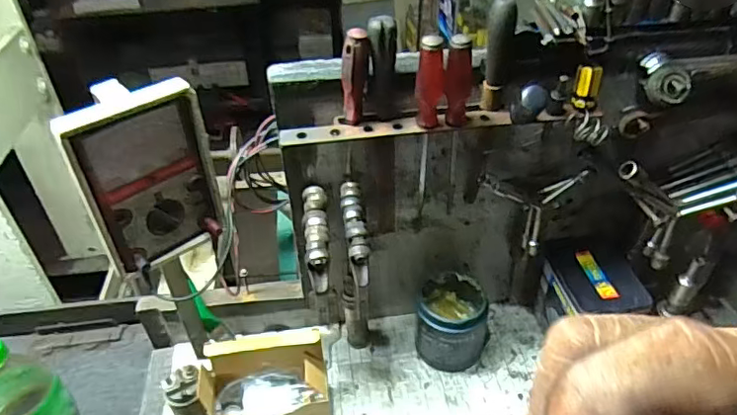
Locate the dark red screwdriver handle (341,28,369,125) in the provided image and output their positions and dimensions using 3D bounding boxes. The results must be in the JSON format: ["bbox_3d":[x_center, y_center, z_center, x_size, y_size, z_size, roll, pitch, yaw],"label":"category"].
[{"bbox_3d":[-0.012,-0.124,0.530,0.025,0.094,0.016,-1,40,0],"label":"dark red screwdriver handle"}]

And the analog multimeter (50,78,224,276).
[{"bbox_3d":[-0.217,-0.031,0.537,0.124,0.168,0.056,-29,47,-30],"label":"analog multimeter"}]

